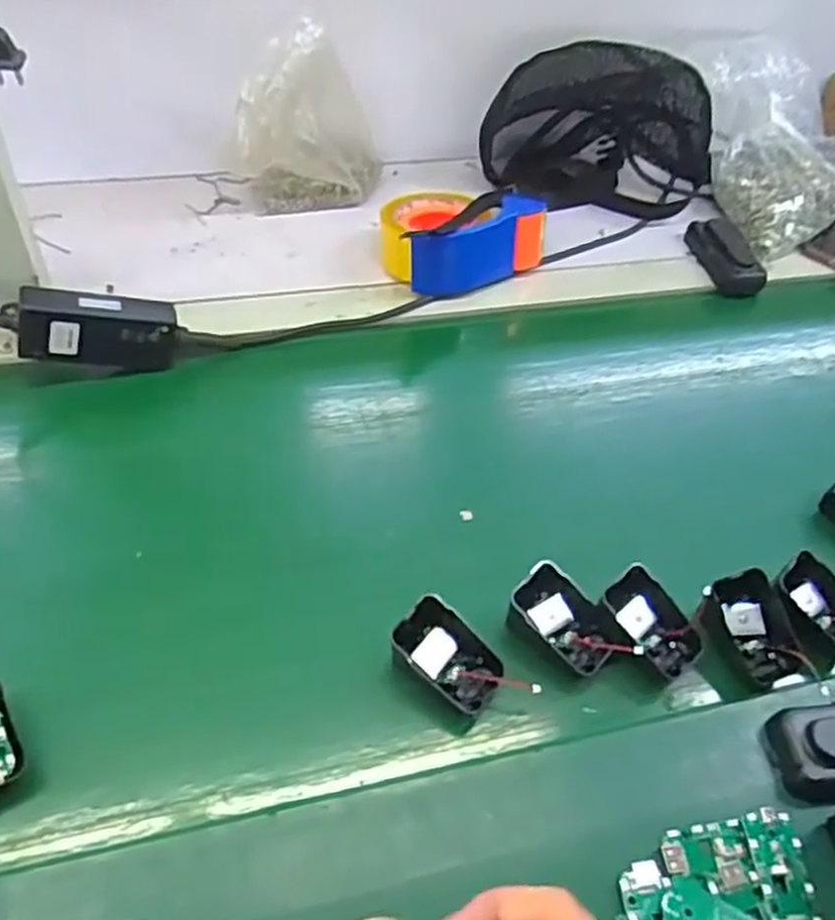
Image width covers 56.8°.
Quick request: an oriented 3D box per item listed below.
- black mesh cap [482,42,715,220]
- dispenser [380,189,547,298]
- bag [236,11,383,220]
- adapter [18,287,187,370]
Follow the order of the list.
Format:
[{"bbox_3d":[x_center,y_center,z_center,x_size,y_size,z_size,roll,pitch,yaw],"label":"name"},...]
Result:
[{"bbox_3d":[0.207,-0.365,0.835,0.210,0.155,0.155,26,50,19],"label":"black mesh cap"},{"bbox_3d":[0.036,-0.222,0.751,0.144,0.064,0.112,-18,51,-21],"label":"dispenser"},{"bbox_3d":[-0.109,-0.333,0.777,0.136,0.166,0.083,2,47,-3],"label":"bag"},{"bbox_3d":[-0.249,-0.102,0.616,0.121,0.056,0.030,2,43,-32],"label":"adapter"}]

